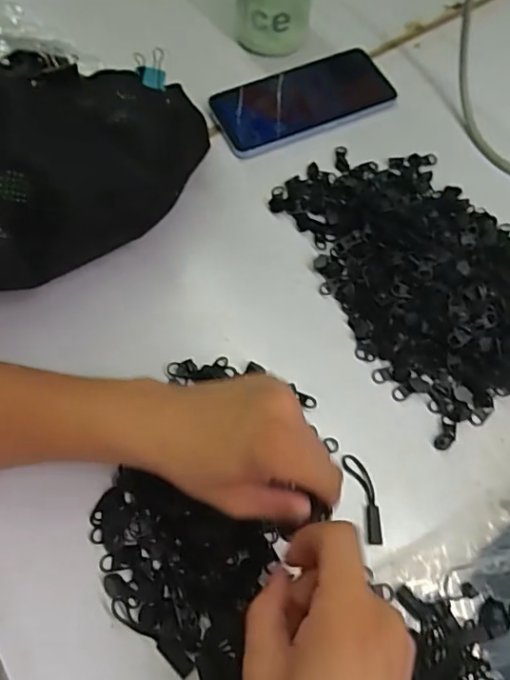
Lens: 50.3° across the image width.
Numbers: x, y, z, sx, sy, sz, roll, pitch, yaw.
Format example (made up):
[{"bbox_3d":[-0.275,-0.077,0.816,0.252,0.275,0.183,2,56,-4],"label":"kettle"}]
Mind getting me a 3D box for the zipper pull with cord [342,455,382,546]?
[{"bbox_3d":[0.072,0.102,0.352,0.014,0.004,0.057,-12,68,-7],"label":"zipper pull with cord"}]

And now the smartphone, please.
[{"bbox_3d":[0.043,-0.213,0.484,0.157,0.012,0.069,-23,69,-11],"label":"smartphone"}]

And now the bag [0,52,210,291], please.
[{"bbox_3d":[-0.182,-0.104,0.386,0.310,0.116,0.133,-22,69,-11],"label":"bag"}]

